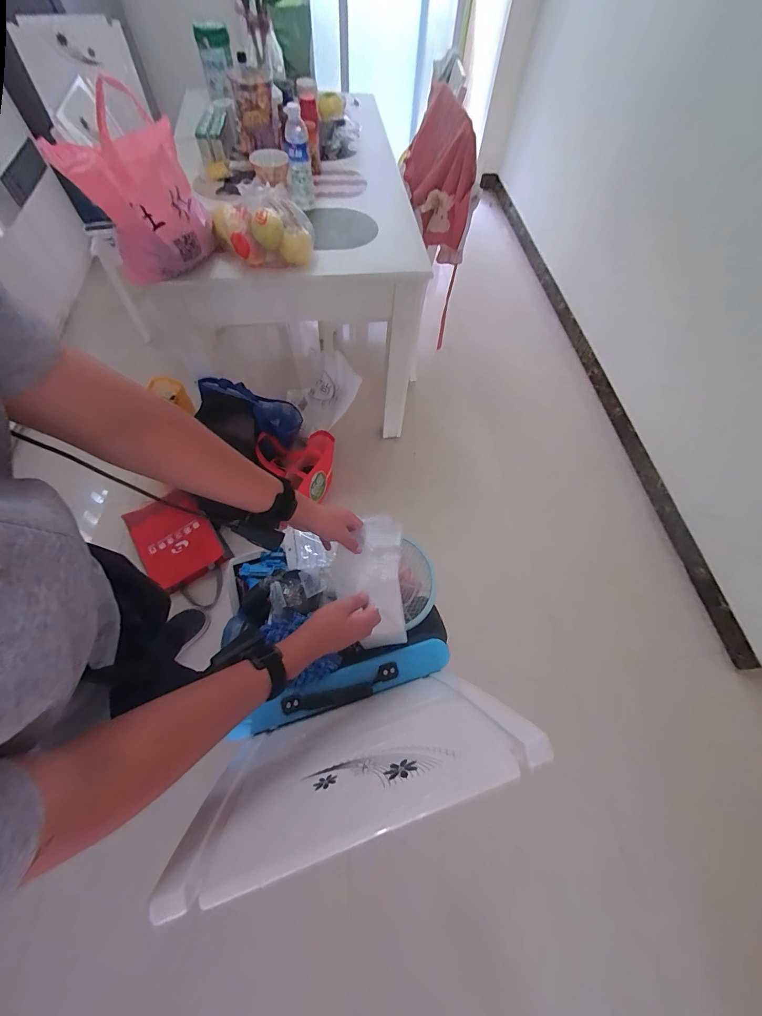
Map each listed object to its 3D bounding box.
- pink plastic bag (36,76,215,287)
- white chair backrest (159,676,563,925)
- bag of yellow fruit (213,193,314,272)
[{"bbox_3d":[-0.554,-0.708,0.860,0.261,0.256,0.152,-26,66,-15],"label":"pink plastic bag"},{"bbox_3d":[-0.035,0.326,0.509,0.375,0.398,0.031,-15,78,-11],"label":"white chair backrest"},{"bbox_3d":[-0.312,-0.736,0.983,0.247,0.121,0.157,-16,64,-11],"label":"bag of yellow fruit"}]

